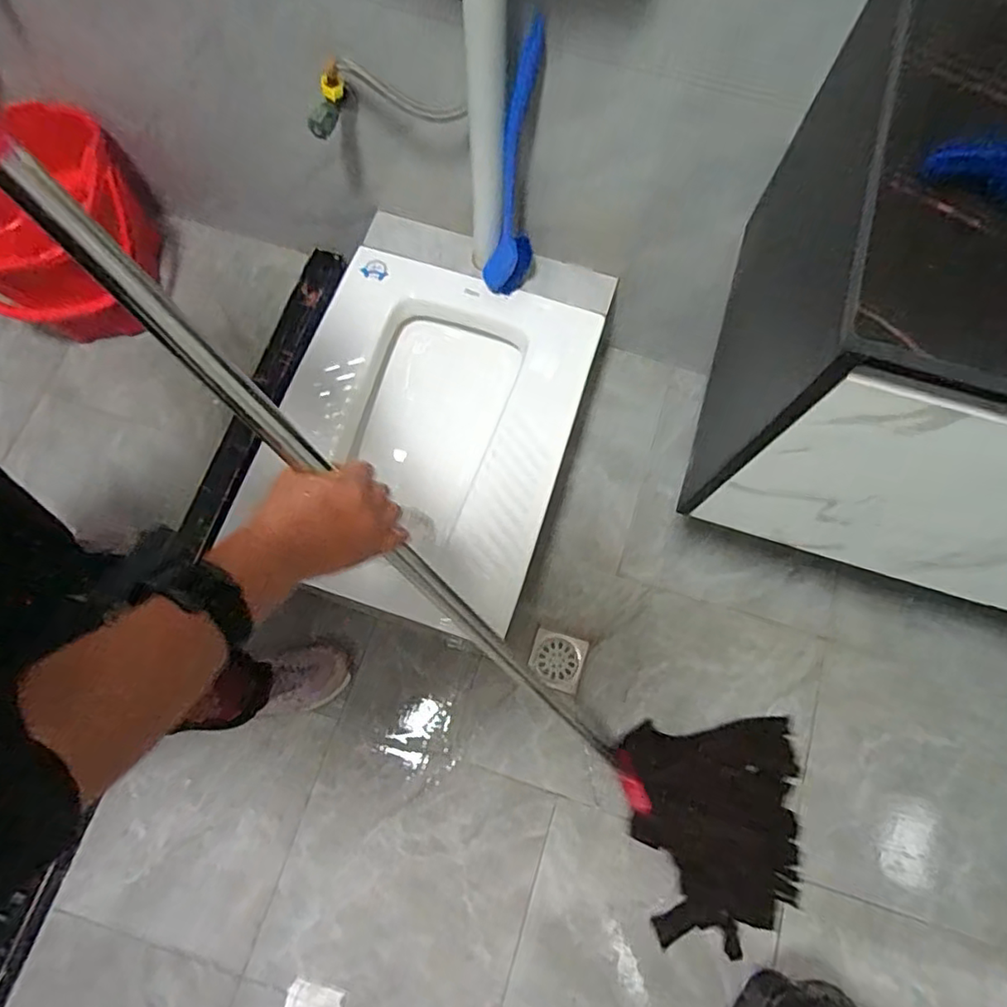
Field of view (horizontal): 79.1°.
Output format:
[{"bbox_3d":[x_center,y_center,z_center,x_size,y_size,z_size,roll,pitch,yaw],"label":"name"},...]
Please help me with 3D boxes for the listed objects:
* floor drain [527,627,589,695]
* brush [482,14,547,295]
[{"bbox_3d":[0.098,0.289,1.120,0.097,0.019,0.097,17,76,4],"label":"floor drain"},{"bbox_3d":[0.006,-0.442,0.862,0.087,0.427,0.065,0,73,-1],"label":"brush"}]

